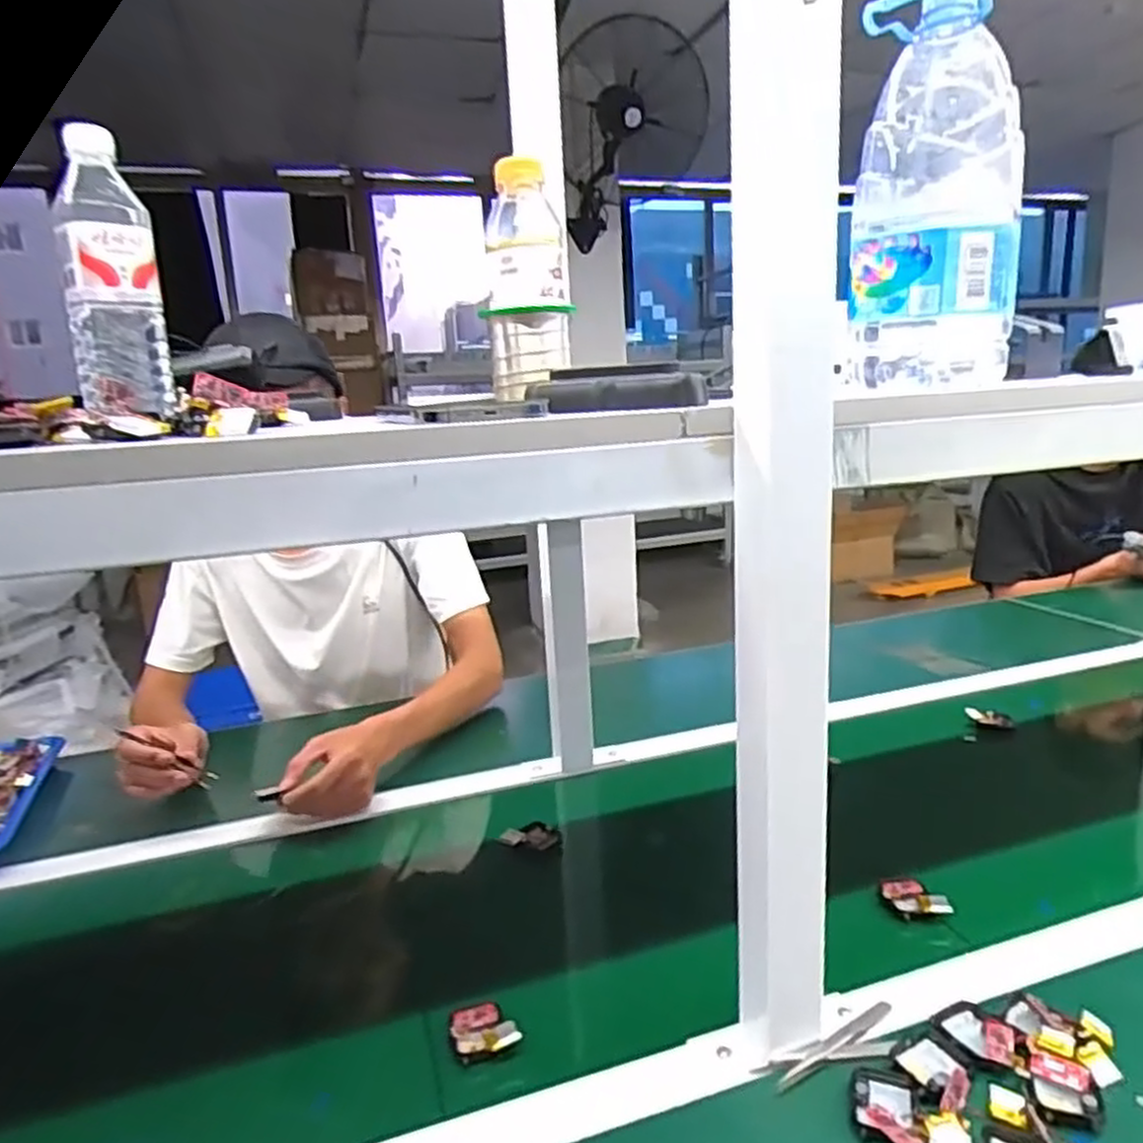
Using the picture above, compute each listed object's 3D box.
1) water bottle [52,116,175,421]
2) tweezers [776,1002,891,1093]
[{"bbox_3d":[-0.351,-0.226,0.596,0.070,0.206,0.068,-10,15,-26],"label":"water bottle"},{"bbox_3d":[0.176,0.311,0.517,0.113,0.005,0.013,-13,17,-35],"label":"tweezers"}]

